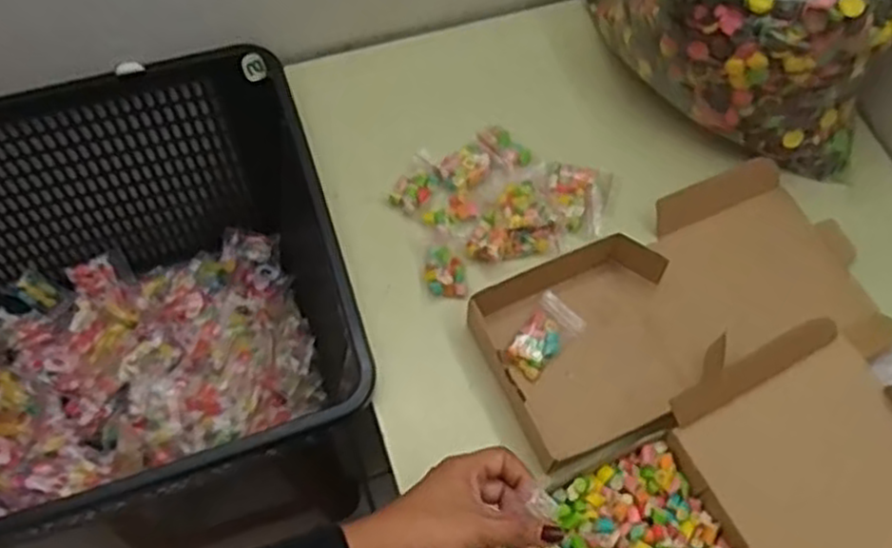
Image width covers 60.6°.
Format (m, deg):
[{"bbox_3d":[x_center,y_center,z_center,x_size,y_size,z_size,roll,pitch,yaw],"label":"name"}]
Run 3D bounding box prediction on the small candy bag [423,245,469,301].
[{"bbox_3d":[-0.001,-0.001,0.733,0.039,0.012,0.056,-4,64,-4],"label":"small candy bag"}]

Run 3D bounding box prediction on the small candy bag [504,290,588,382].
[{"bbox_3d":[0.089,0.060,0.711,0.045,0.017,0.080,38,69,15],"label":"small candy bag"}]

